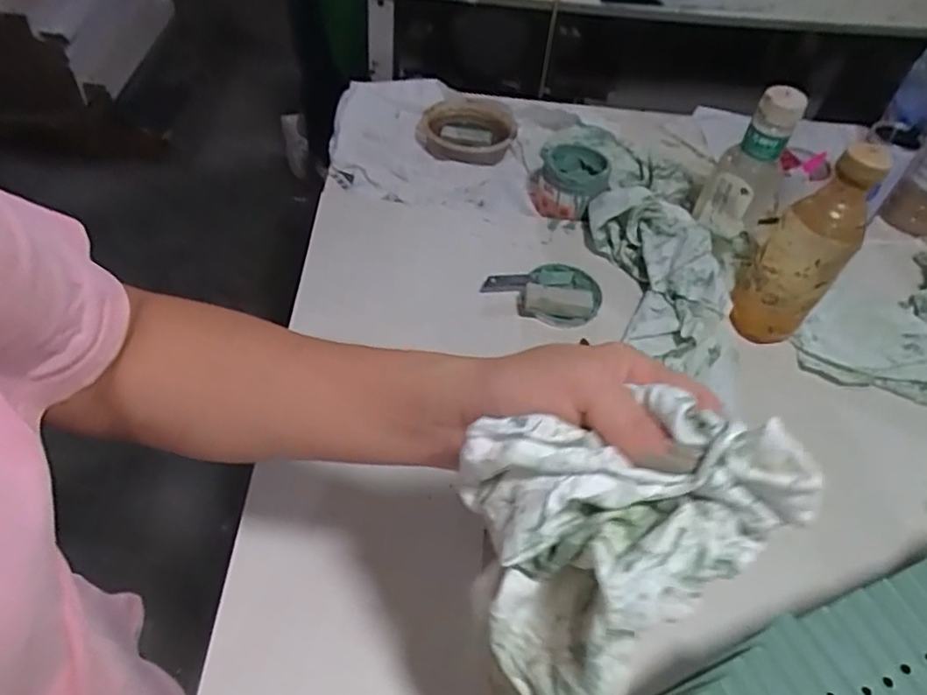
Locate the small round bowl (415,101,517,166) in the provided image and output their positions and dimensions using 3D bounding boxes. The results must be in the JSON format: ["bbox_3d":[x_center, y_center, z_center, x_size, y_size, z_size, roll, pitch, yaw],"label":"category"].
[{"bbox_3d":[0.004,-0.299,0.882,0.131,0.026,0.130,5,49,-2],"label":"small round bowl"}]

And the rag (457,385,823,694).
[{"bbox_3d":[0.060,0.080,0.272,0.096,0.128,0.099,-21,55,-23],"label":"rag"}]

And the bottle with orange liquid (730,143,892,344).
[{"bbox_3d":[0.328,-0.096,0.614,0.077,0.202,0.062,30,53,18],"label":"bottle with orange liquid"}]

